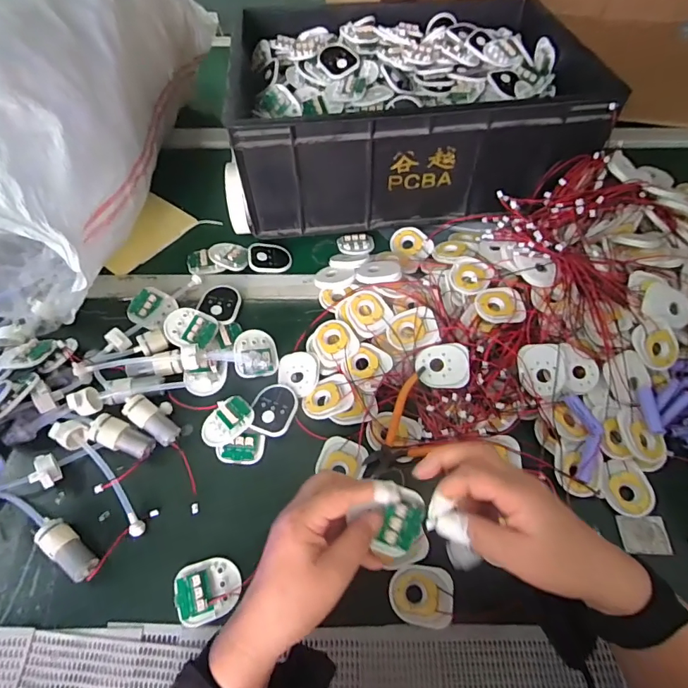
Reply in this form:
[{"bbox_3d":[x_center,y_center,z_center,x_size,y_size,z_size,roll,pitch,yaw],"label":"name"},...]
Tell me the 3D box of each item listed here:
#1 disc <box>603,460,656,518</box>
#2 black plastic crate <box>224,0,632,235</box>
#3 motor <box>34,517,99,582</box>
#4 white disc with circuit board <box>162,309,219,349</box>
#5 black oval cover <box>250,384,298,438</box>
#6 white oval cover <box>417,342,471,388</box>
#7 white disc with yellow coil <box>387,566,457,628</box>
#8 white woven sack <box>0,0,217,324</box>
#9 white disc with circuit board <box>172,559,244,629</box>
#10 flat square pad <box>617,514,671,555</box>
[{"bbox_3d":[0.295,0.149,0.471,0.046,0.013,0.055,-1,74,9],"label":"disc"},{"bbox_3d":[0.086,-0.356,0.676,0.464,0.171,0.368,-4,57,-3],"label":"black plastic crate"},{"bbox_3d":[-0.262,0.194,0.430,0.064,0.023,0.027,31,62,18],"label":"motor"},{"bbox_3d":[-0.185,-0.020,0.541,0.060,0.017,0.052,30,62,17],"label":"white disc with circuit board"},{"bbox_3d":[-0.077,0.071,0.499,0.047,0.007,0.058,20,59,12],"label":"black oval cover"},{"bbox_3d":[0.110,0.024,0.503,0.057,0.009,0.048,-4,83,13],"label":"white oval cover"},{"bbox_3d":[0.072,0.234,0.422,0.059,0.007,0.049,7,57,3],"label":"white disc with yellow coil"},{"bbox_3d":[-0.392,-0.325,0.611,0.265,0.204,0.587,6,57,3],"label":"white woven sack"},{"bbox_3d":[-0.126,0.228,0.421,0.057,0.013,0.050,-18,59,-12],"label":"white disc with circuit board"},{"bbox_3d":[0.303,0.193,0.458,0.045,0.007,0.036,-1,66,4],"label":"flat square pad"}]

